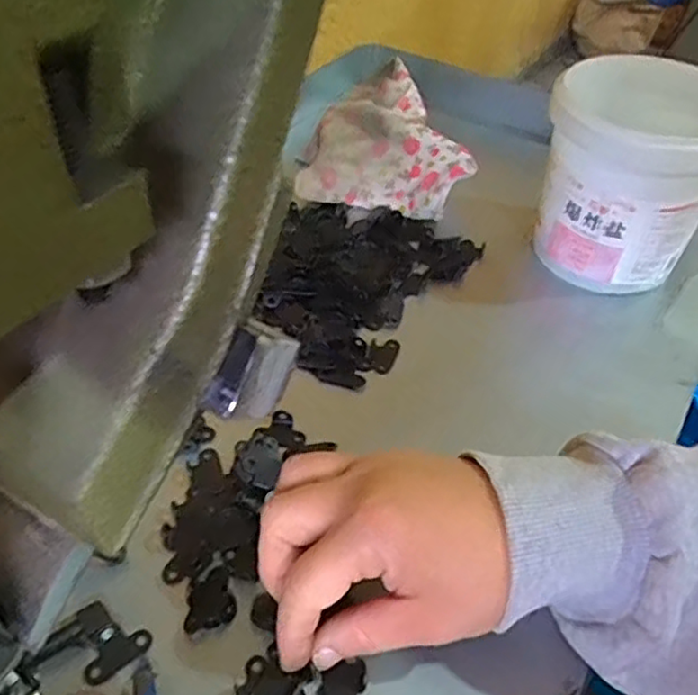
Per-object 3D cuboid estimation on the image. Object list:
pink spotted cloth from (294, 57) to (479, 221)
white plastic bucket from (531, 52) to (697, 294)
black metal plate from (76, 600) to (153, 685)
[{"bbox_3d":[0.042,-0.176,0.563,0.127,0.050,0.162,15,47,7],"label":"pink spotted cloth"},{"bbox_3d":[0.193,-0.120,0.474,0.114,0.125,0.125,3,46,-3],"label":"white plastic bucket"},{"bbox_3d":[-0.105,0.123,0.291,0.028,0.008,0.030,-28,56,-29],"label":"black metal plate"}]

